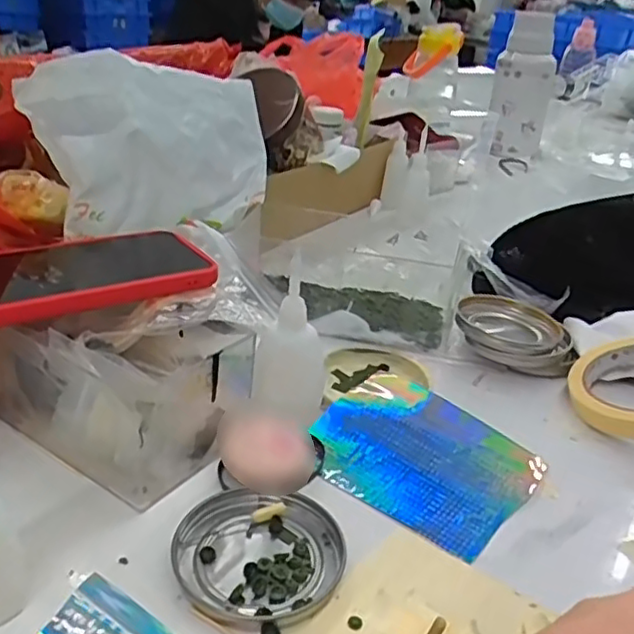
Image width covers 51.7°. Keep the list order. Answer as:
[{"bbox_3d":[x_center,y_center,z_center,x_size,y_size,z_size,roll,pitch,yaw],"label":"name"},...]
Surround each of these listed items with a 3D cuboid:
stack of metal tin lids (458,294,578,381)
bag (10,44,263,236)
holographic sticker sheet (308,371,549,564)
[{"bbox_3d":[0.151,0.014,0.499,0.087,0.031,0.074,12,28,13],"label":"stack of metal tin lids"},{"bbox_3d":[-0.113,-0.136,0.505,0.193,0.112,0.083,-14,33,-33],"label":"bag"},{"bbox_3d":[0.060,0.078,0.387,0.123,0.013,0.103,25,33,34],"label":"holographic sticker sheet"}]

